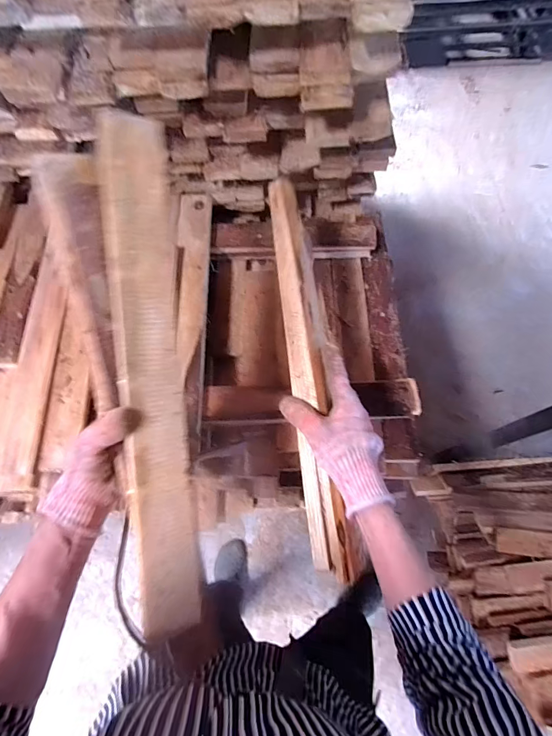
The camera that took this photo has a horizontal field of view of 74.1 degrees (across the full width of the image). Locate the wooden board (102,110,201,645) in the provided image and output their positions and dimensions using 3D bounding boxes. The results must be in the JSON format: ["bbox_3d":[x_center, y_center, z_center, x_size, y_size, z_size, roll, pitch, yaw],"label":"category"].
[{"bbox_3d":[-0.117,0.011,0.348,0.057,0.010,0.480,-5,92,-30],"label":"wooden board"}]

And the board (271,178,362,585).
[{"bbox_3d":[0.040,-0.010,0.447,0.051,0.028,0.480,-6,77,-1],"label":"board"}]

